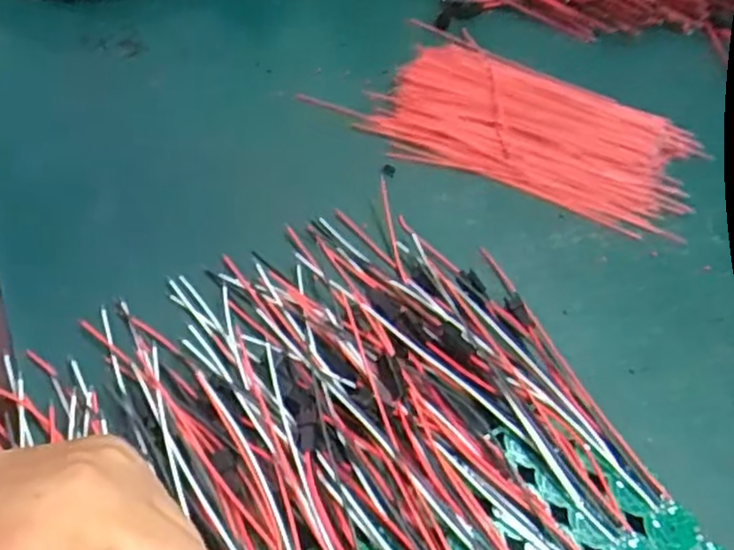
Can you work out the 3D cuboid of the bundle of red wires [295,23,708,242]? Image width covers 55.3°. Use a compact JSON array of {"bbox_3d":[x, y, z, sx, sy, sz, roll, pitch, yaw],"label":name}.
[{"bbox_3d":[0.086,-0.087,0.388,0.187,0.013,0.101,25,57,15],"label":"bundle of red wires"}]

